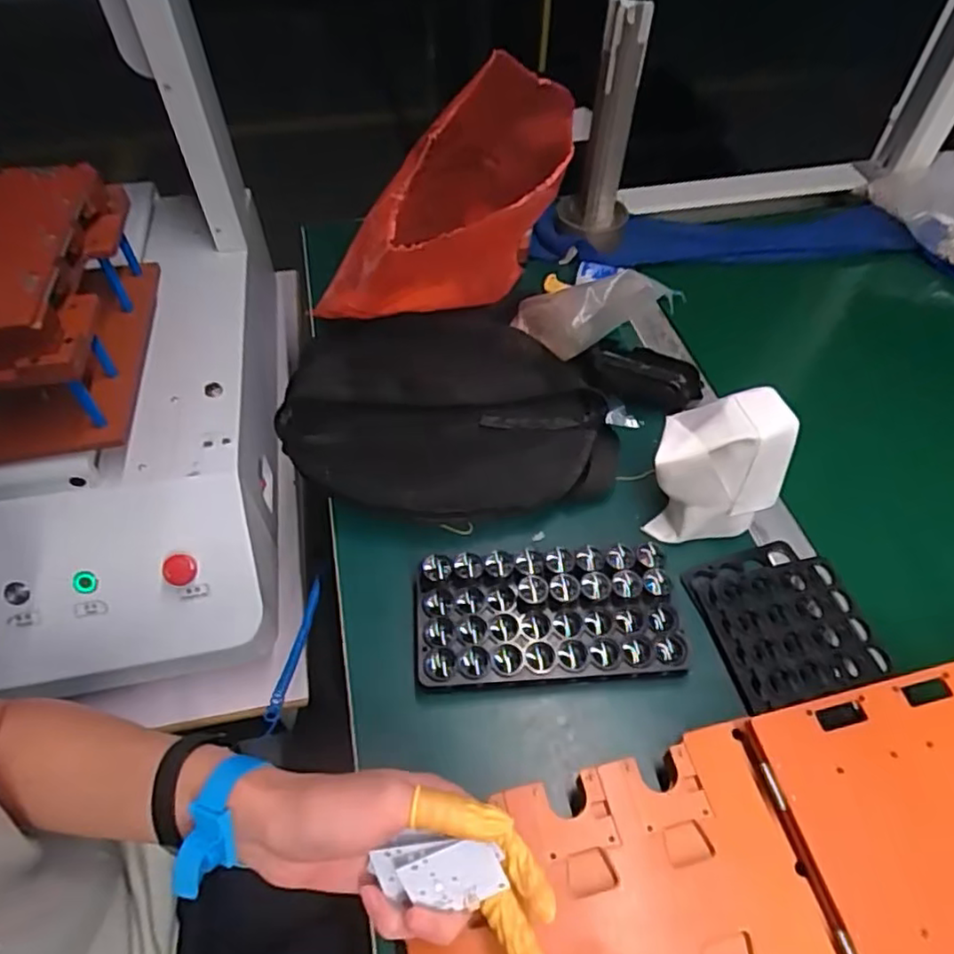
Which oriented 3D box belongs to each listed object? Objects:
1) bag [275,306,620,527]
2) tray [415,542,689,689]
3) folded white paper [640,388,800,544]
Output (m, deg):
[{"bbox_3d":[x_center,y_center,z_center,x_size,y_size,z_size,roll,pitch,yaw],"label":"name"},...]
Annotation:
[{"bbox_3d":[-0.029,-0.067,0.590,0.300,0.052,0.243,-1,53,-1],"label":"bag"},{"bbox_3d":[0.052,0.105,0.474,0.193,0.042,0.095,-2,53,-2],"label":"tray"},{"bbox_3d":[0.188,-0.006,0.500,0.099,0.121,0.070,9,53,6],"label":"folded white paper"}]

